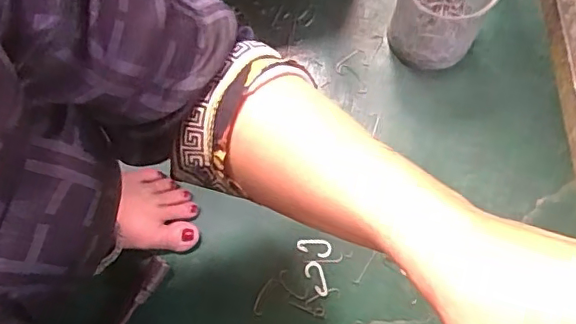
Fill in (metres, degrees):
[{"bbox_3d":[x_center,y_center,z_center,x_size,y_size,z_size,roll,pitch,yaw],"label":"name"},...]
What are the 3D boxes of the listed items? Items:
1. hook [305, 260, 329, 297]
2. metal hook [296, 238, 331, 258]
[{"bbox_3d":[0.032,0.124,0.594,0.018,0.004,0.037,-30,76,-6],"label":"hook"},{"bbox_3d":[0.028,0.092,0.603,0.038,0.004,0.018,15,76,6],"label":"metal hook"}]

